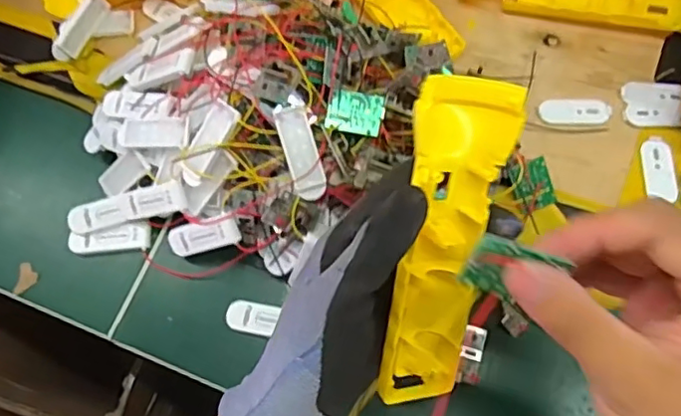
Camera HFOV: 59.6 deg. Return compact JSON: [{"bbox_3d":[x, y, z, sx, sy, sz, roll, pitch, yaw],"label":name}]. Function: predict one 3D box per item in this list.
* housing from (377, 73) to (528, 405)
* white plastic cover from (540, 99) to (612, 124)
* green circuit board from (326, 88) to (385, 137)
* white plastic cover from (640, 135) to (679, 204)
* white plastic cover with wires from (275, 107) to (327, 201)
[{"bbox_3d":[0.049,0.021,0.285,0.044,0.022,0.163,9,106,1],"label":"housing"},{"bbox_3d":[0.170,-0.070,0.430,0.049,0.007,0.018,2,70,4],"label":"white plastic cover"},{"bbox_3d":[0.010,-0.061,0.375,0.034,0.004,0.027,14,71,8],"label":"green circuit board"},{"bbox_3d":[0.220,-0.028,0.409,0.020,0.007,0.047,3,70,4],"label":"white plastic cover"},{"bbox_3d":[-0.024,-0.034,0.367,0.020,0.007,0.057,-16,93,-6],"label":"white plastic cover with wires"}]

